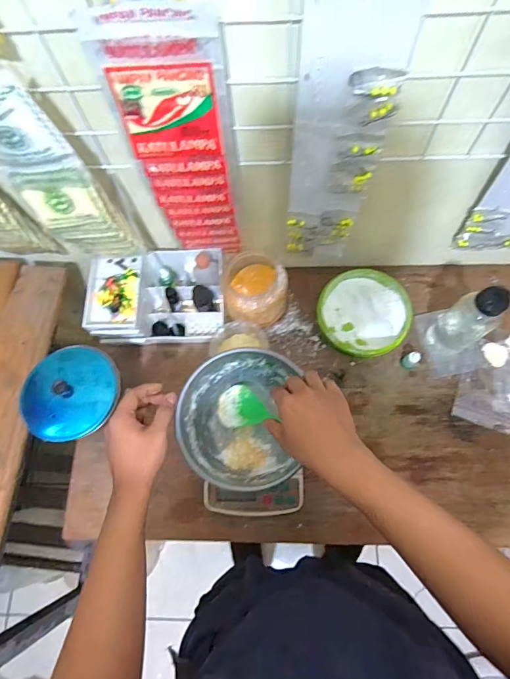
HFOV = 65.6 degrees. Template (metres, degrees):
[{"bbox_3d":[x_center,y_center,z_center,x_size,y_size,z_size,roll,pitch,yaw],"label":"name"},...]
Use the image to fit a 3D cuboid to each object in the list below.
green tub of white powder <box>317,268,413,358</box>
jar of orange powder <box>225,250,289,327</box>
[{"bbox_3d":[0.192,-0.041,0.714,0.154,0.067,0.149,-1,72,2],"label":"green tub of white powder"},{"bbox_3d":[0.001,-0.088,0.713,0.106,0.104,0.105,-1,72,2],"label":"jar of orange powder"}]

